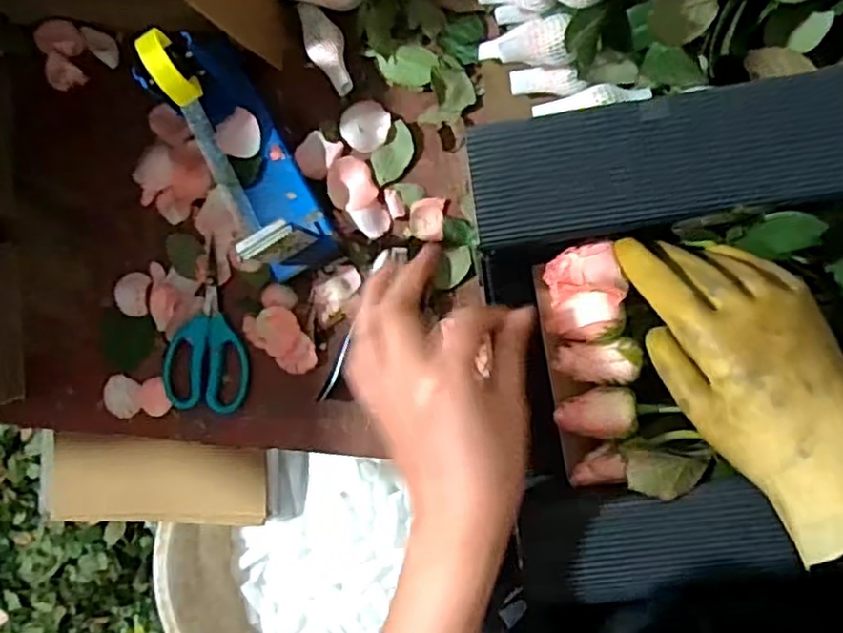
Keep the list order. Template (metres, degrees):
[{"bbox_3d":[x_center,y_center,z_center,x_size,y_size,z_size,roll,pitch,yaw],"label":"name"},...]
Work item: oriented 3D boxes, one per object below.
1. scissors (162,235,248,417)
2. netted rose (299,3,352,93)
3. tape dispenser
[{"bbox_3d":[-0.181,0.010,0.589,0.069,0.011,0.141,8,91,7],"label":"scissors"},{"bbox_3d":[-0.079,-0.223,0.568,0.029,0.027,0.081,-18,88,6],"label":"netted rose"},{"bbox_3d":[-0.142,-0.125,0.528,0.070,0.131,0.188,-25,87,6],"label":"tape dispenser"}]

